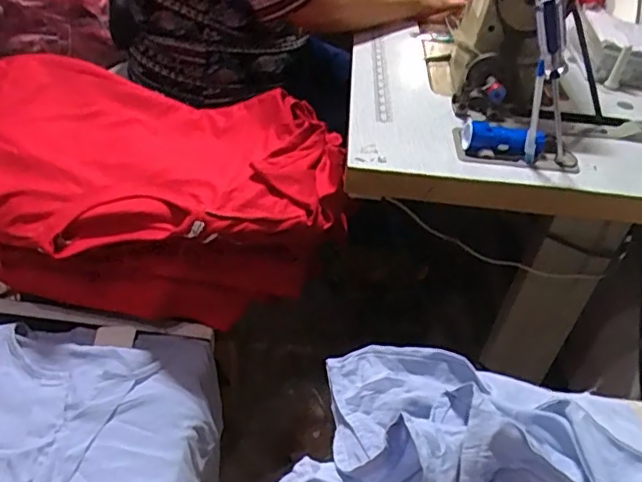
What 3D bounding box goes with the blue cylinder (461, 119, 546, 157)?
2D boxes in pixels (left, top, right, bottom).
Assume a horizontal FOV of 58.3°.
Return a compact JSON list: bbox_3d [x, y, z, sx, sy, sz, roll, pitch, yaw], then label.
[{"bbox_3d":[0.222,-0.122,0.703,0.098,0.032,0.041,11,39,6],"label":"blue cylinder"}]

